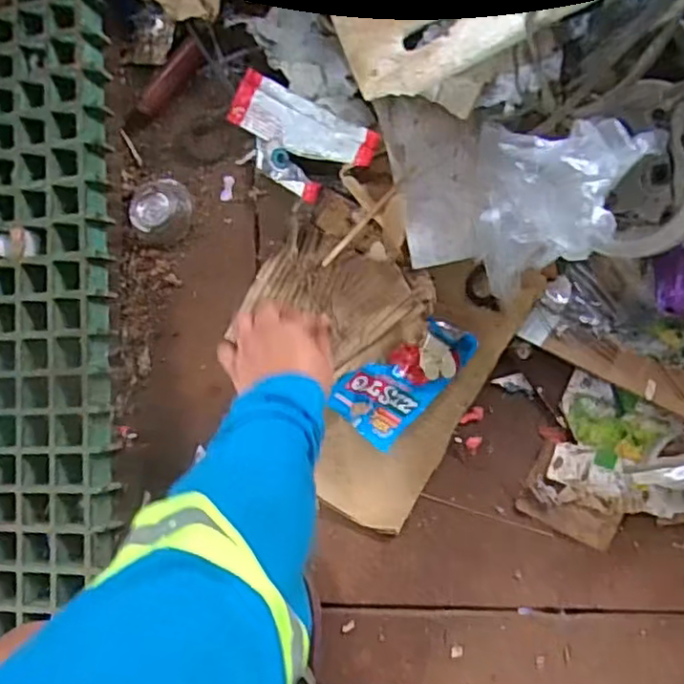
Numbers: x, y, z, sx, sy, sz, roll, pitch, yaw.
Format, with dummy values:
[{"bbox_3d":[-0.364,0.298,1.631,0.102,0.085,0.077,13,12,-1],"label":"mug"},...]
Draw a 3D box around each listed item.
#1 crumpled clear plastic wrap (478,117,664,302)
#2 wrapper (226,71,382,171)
[{"bbox_3d":[0.172,-0.105,0.542,0.125,0.139,0.125,10,91,11],"label":"crumpled clear plastic wrap"},{"bbox_3d":[-0.038,-0.216,0.663,0.170,0.022,0.053,29,93,21],"label":"wrapper"}]

